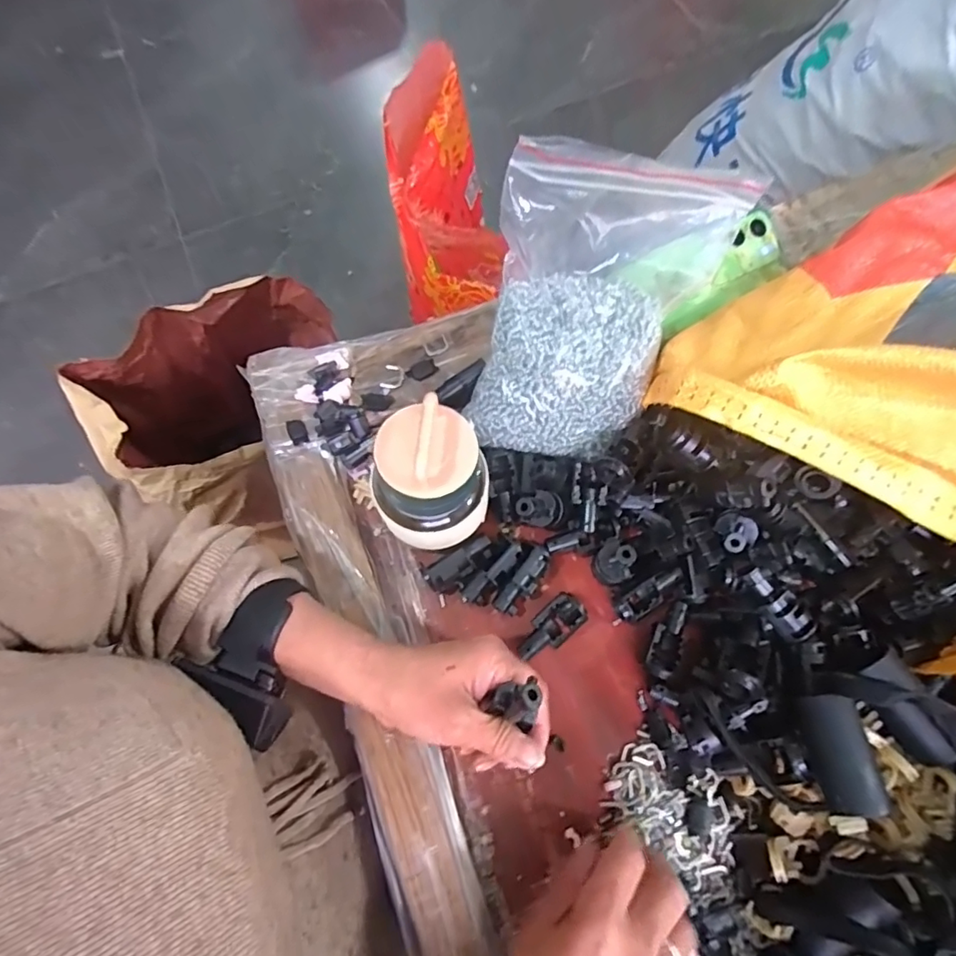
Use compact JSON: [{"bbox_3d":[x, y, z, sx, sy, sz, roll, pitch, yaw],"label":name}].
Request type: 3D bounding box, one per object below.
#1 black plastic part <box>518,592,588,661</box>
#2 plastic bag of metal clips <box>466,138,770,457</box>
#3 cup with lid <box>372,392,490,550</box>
[{"bbox_3d":[0.051,0.105,0.380,0.054,0.015,0.025,-40,73,-11],"label":"black plastic part"},{"bbox_3d":[0.078,-0.117,0.355,0.130,0.142,0.184,27,73,12],"label":"plastic bag of metal clips"},{"bbox_3d":[-0.033,0.002,0.349,0.070,0.118,0.063,-27,71,-7],"label":"cup with lid"}]

